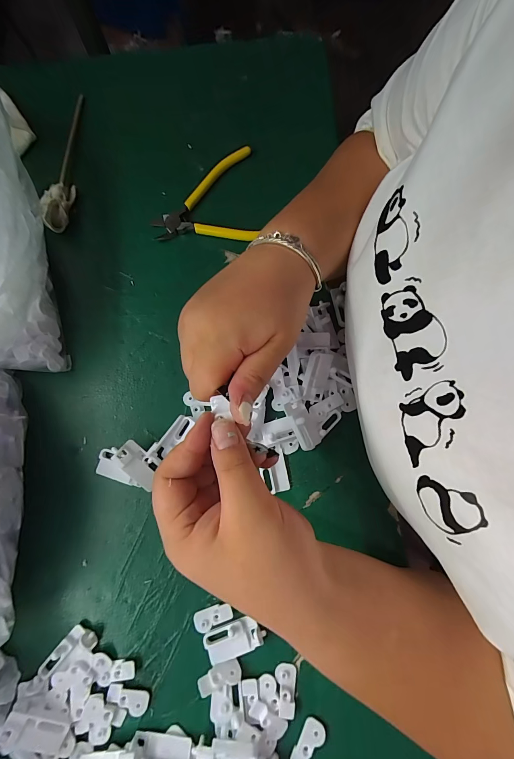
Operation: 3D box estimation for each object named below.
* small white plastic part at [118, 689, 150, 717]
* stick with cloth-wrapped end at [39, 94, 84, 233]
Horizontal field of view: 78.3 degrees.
[{"bbox_3d":[-0.102,0.266,0.259,0.024,0.004,0.017,8,78,1],"label":"small white plastic part"},{"bbox_3d":[-0.213,-0.248,0.356,0.031,0.021,0.184,5,78,1],"label":"stick with cloth-wrapped end"}]

